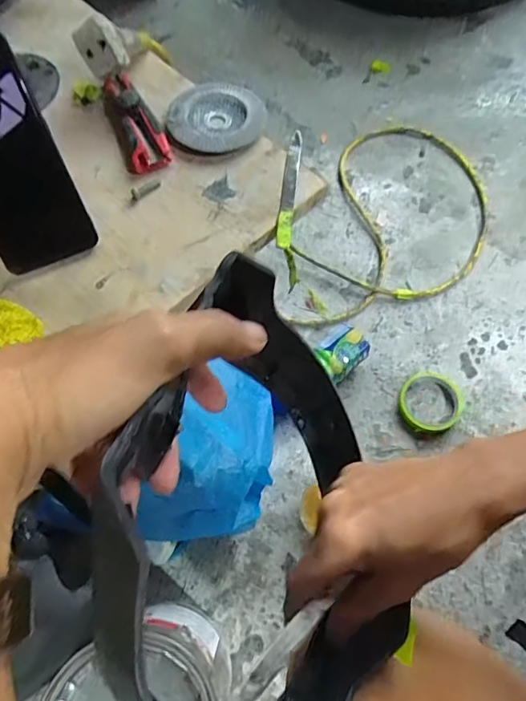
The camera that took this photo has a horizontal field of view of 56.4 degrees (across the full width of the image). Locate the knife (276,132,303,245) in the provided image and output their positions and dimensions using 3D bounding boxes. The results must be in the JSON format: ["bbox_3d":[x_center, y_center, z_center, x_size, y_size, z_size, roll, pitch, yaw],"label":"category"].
[{"bbox_3d":[0.025,-0.152,0.449,0.014,0.006,0.131,5,66,6],"label":"knife"}]

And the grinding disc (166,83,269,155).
[{"bbox_3d":[-0.045,-0.225,0.479,0.089,0.014,0.086,-1,65,3],"label":"grinding disc"}]

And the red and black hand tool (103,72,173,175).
[{"bbox_3d":[-0.124,-0.220,0.470,0.043,0.023,0.122,-22,66,-7],"label":"red and black hand tool"}]

